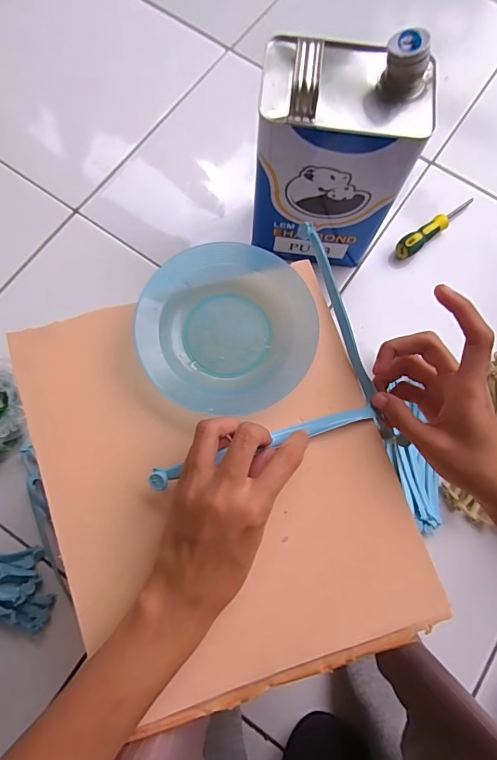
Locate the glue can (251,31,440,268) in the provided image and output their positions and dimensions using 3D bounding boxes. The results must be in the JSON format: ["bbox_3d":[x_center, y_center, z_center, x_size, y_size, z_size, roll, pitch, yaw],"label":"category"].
[{"bbox_3d":[0.095,-0.253,0.491,0.163,0.259,0.103,7,76,0],"label":"glue can"}]

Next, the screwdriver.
[{"bbox_3d":[0.285,-0.237,0.624,0.160,0.026,0.028,-39,80,-10],"label":"screwdriver"}]

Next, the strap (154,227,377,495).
[{"bbox_3d":[0.040,-0.001,0.303,0.115,0.023,0.233,28,77,5],"label":"strap"}]

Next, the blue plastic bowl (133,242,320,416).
[{"bbox_3d":[-0.016,-0.038,0.307,0.124,0.023,0.128,0,76,-2],"label":"blue plastic bowl"}]

